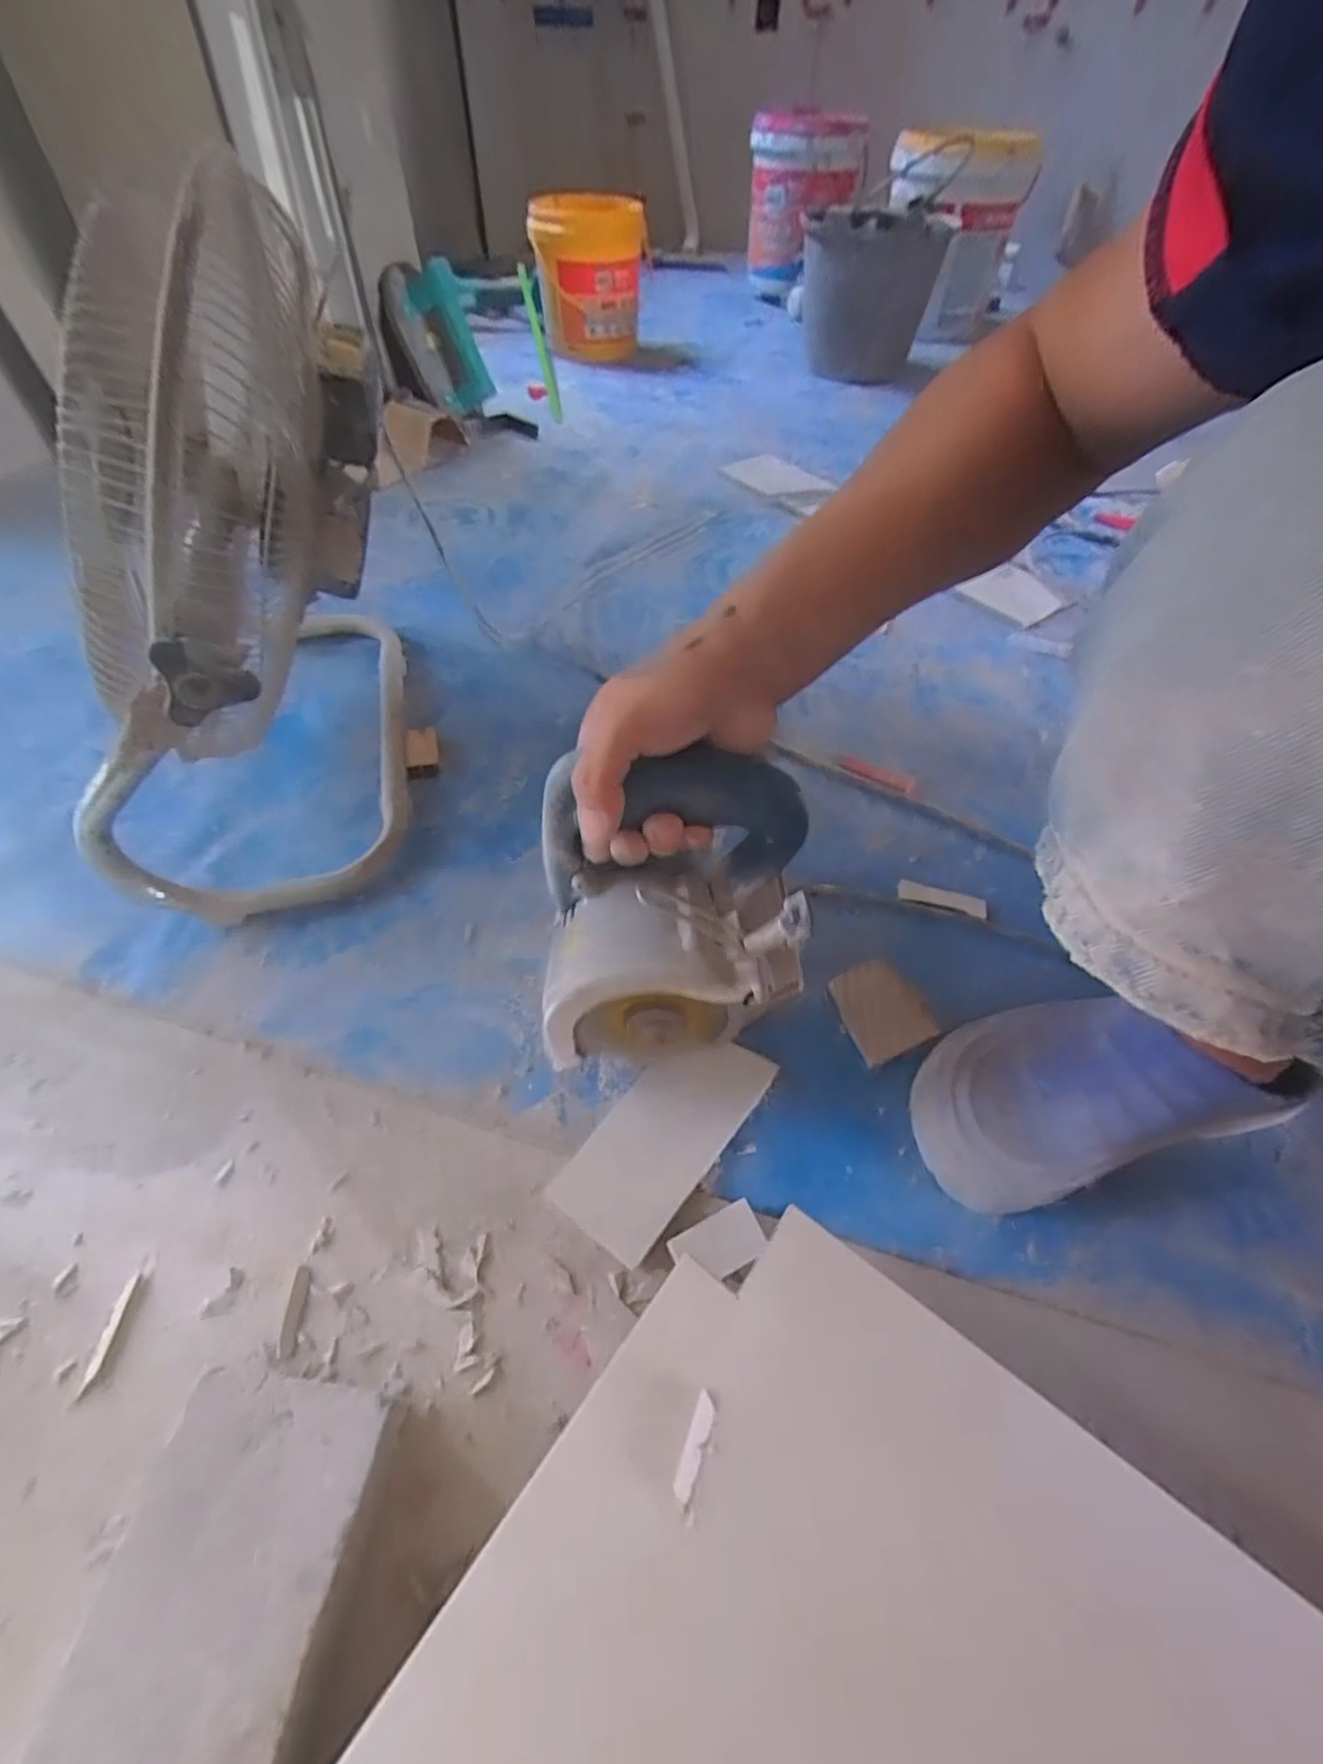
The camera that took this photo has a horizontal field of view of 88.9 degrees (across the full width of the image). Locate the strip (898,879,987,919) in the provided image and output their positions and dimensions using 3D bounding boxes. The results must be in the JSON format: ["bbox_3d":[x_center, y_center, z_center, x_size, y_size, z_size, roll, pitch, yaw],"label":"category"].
[{"bbox_3d":[0.238,0.013,0.570,0.071,0.005,0.018,16,53,10],"label":"strip"}]

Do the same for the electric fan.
[{"bbox_3d":[-0.329,-0.246,0.524,0.251,0.375,0.408,-16,54,-14],"label":"electric fan"}]

